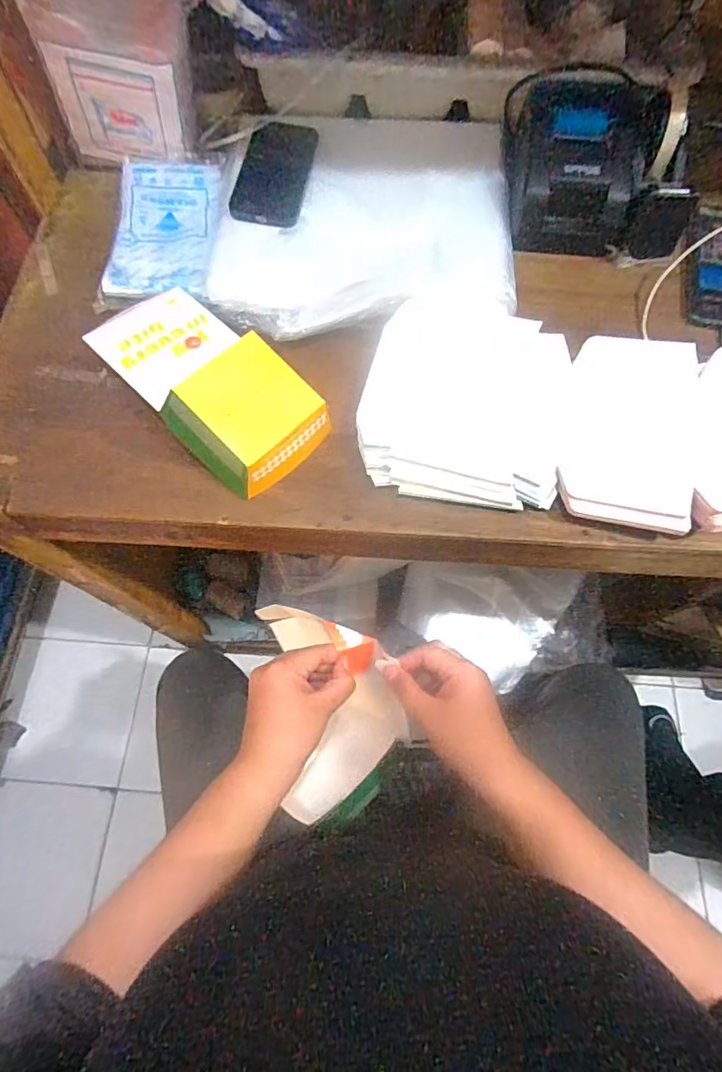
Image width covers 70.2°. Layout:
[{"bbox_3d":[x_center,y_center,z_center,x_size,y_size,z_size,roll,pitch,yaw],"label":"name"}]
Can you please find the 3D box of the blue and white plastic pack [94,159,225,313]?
[{"bbox_3d":[-0.208,-0.323,0.543,0.109,0.016,0.197,3,68,1],"label":"blue and white plastic pack"}]

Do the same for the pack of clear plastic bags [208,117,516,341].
[{"bbox_3d":[0.004,-0.340,0.545,0.304,0.027,0.289,-1,68,0],"label":"pack of clear plastic bags"}]

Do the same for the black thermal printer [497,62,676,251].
[{"bbox_3d":[0.229,-0.398,0.538,0.147,0.092,0.166,3,74,2],"label":"black thermal printer"}]

